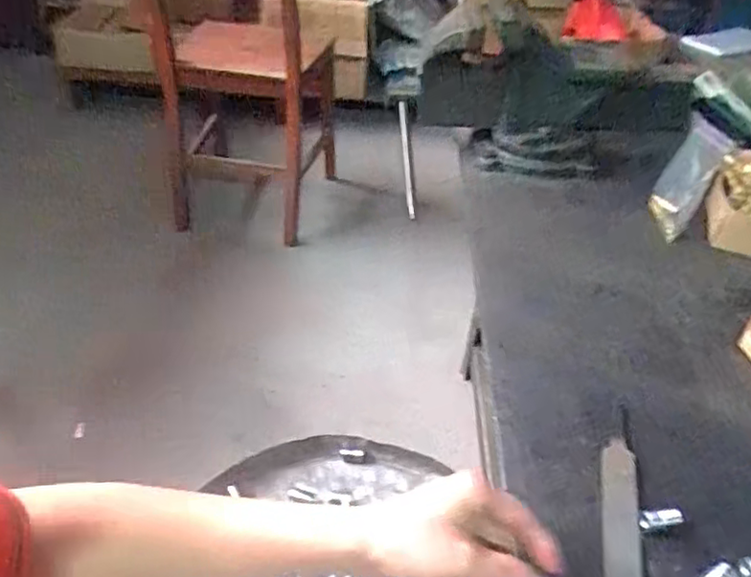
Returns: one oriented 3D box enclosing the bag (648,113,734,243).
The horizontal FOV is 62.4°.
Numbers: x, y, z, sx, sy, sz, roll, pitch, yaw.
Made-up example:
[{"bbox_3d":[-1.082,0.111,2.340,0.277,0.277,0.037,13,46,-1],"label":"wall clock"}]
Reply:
[{"bbox_3d":[0.386,-0.135,0.773,0.057,0.147,0.019,27,10,28],"label":"bag"}]

